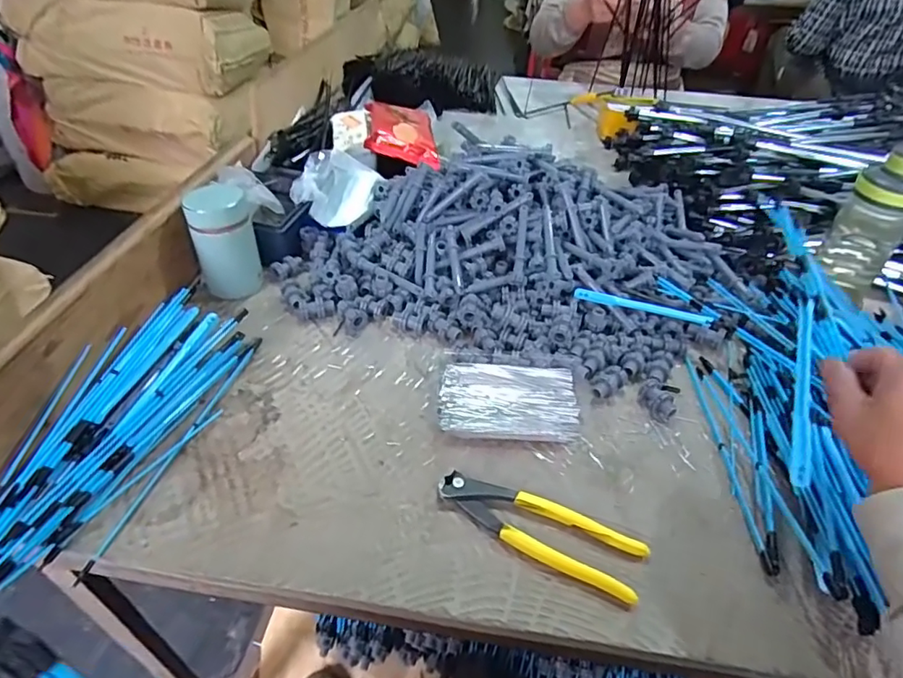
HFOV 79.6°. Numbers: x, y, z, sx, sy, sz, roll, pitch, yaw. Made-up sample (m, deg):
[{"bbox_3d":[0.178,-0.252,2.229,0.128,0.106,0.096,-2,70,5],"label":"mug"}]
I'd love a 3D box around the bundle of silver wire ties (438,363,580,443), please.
[{"bbox_3d":[0.055,0.058,0.524,0.128,0.018,0.079,4,42,1],"label":"bundle of silver wire ties"}]

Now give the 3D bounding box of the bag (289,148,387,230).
[{"bbox_3d":[-0.146,-0.191,0.701,0.089,0.058,0.112,10,42,8],"label":"bag"}]

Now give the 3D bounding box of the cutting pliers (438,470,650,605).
[{"bbox_3d":[0.067,0.149,0.430,0.163,0.017,0.047,20,45,18],"label":"cutting pliers"}]

